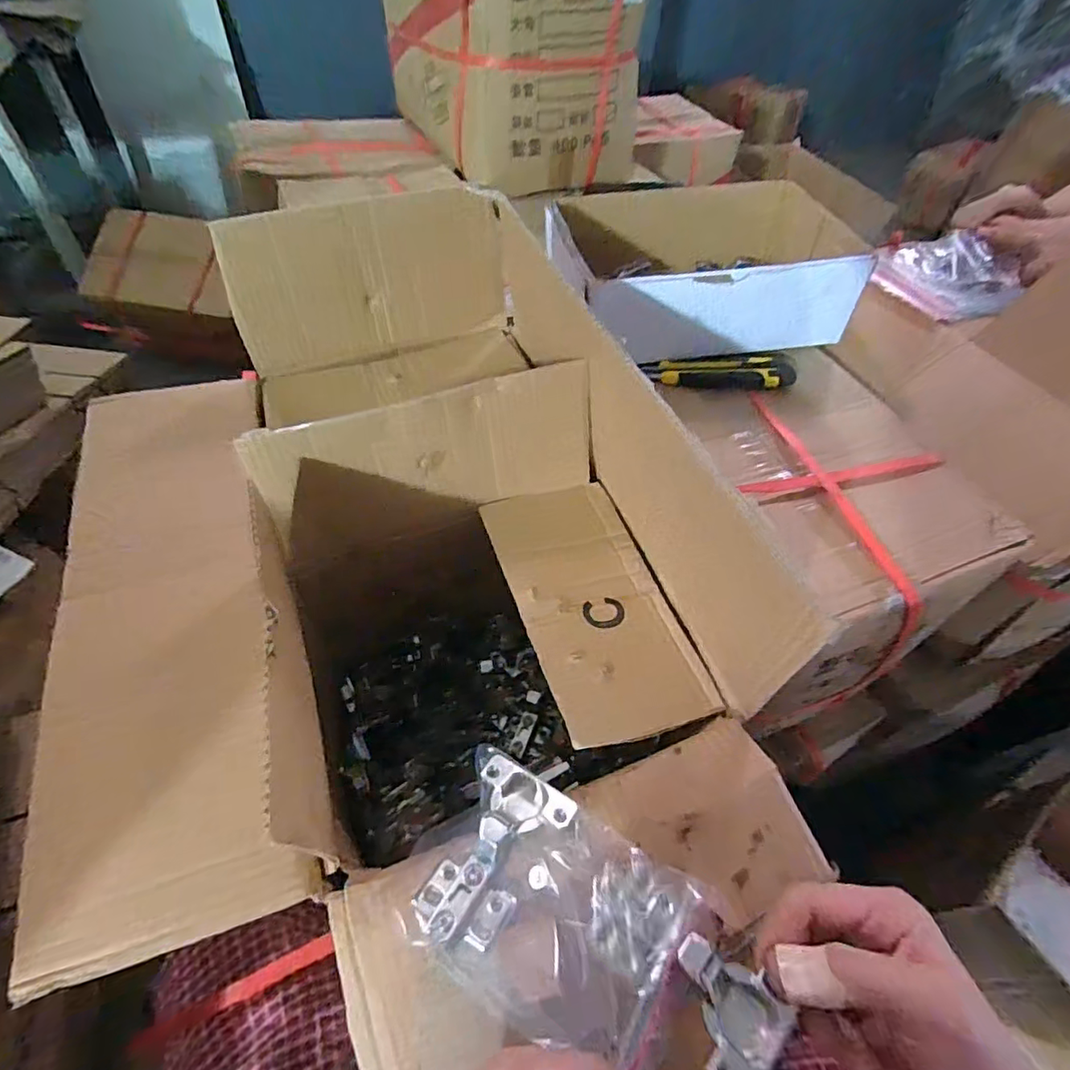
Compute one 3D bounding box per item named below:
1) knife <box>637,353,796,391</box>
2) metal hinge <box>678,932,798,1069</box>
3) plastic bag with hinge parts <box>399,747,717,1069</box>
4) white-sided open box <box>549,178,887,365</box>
[{"bbox_3d":[0.197,-0.172,0.615,0.151,0.027,0.045,1,50,-3],"label":"knife"},{"bbox_3d":[0.082,0.210,0.254,0.045,0.022,0.053,-32,59,-27],"label":"metal hinge"},{"bbox_3d":[0.005,0.187,0.295,0.135,0.050,0.102,29,54,19],"label":"plastic bag with hinge parts"},{"bbox_3d":[0.186,-0.301,0.641,0.337,0.087,0.199,-1,50,-4],"label":"white-sided open box"}]

